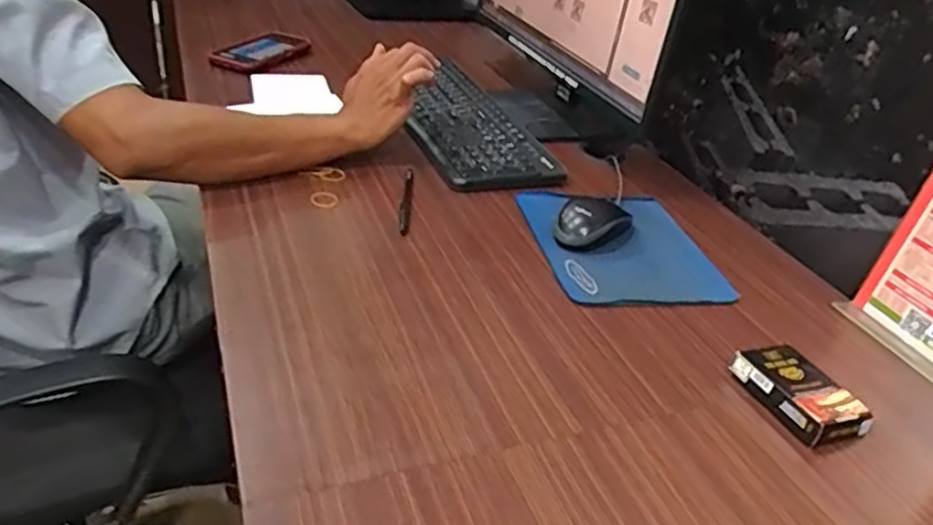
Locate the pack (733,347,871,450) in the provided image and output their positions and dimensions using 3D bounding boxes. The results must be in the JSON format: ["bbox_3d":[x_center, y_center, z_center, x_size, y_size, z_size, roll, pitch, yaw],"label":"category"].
[{"bbox_3d":[0.264,0.104,0.547,0.061,0.027,0.091,-11,37,-26],"label":"pack"}]

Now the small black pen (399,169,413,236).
[{"bbox_3d":[-0.066,-0.069,0.762,0.012,0.005,0.142,4,32,-5],"label":"small black pen"}]

